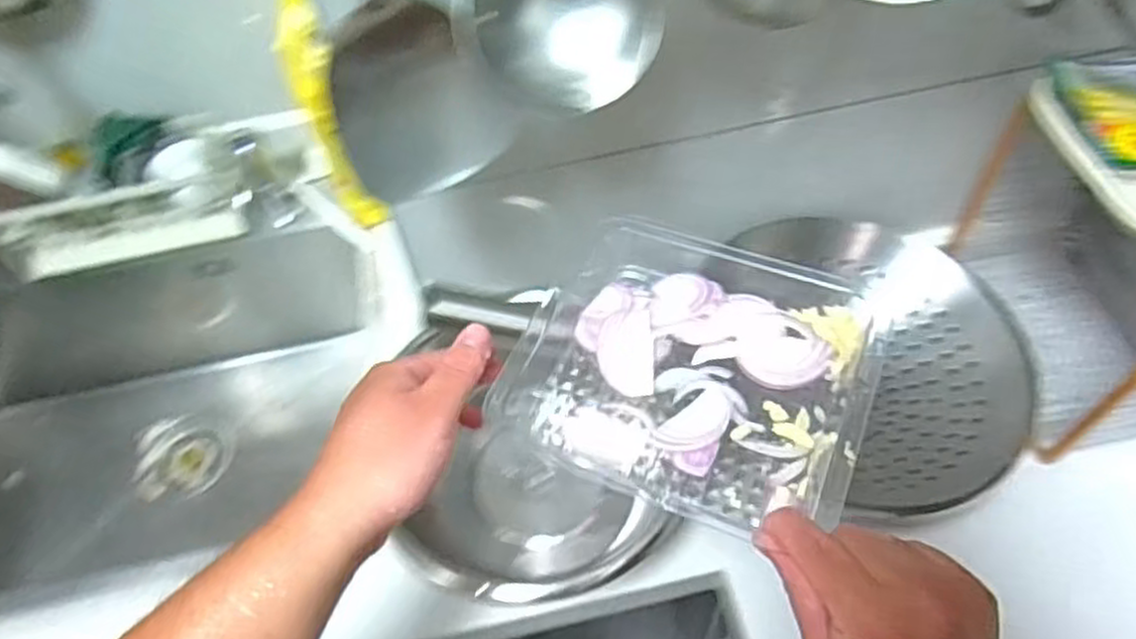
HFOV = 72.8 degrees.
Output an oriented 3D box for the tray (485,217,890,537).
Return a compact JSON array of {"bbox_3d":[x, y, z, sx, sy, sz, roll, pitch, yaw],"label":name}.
[{"bbox_3d":[0.072,0.022,0.445,0.193,0.042,0.173,19,60,17],"label":"tray"}]

